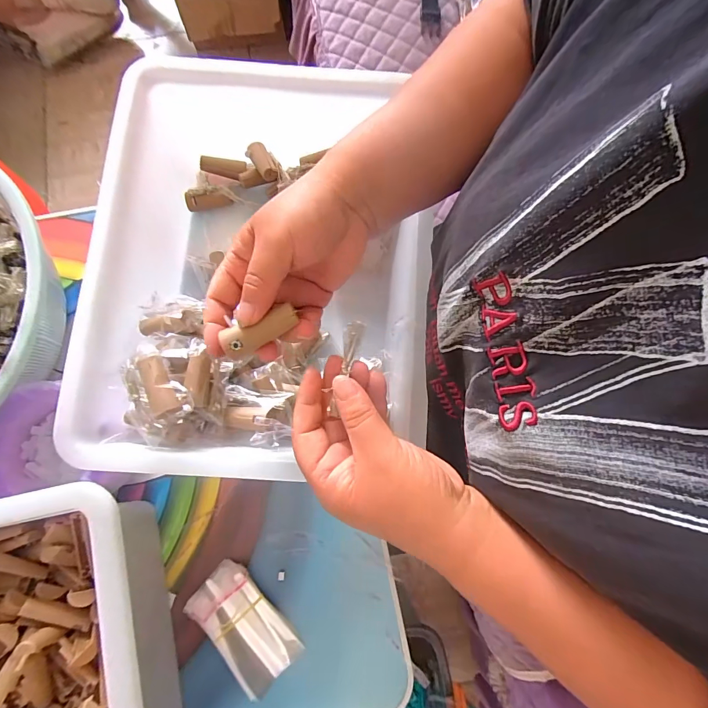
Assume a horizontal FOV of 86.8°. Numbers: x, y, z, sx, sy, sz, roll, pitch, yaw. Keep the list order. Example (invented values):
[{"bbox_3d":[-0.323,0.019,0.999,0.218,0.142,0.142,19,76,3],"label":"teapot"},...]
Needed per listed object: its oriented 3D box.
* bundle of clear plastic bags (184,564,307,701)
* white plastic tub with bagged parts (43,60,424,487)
[{"bbox_3d":[-0.103,0.258,0.356,0.054,0.025,0.109,-43,81,-7],"label":"bundle of clear plastic bags"},{"bbox_3d":[-0.084,-0.074,0.371,0.286,0.126,0.363,2,79,1],"label":"white plastic tub with bagged parts"}]

